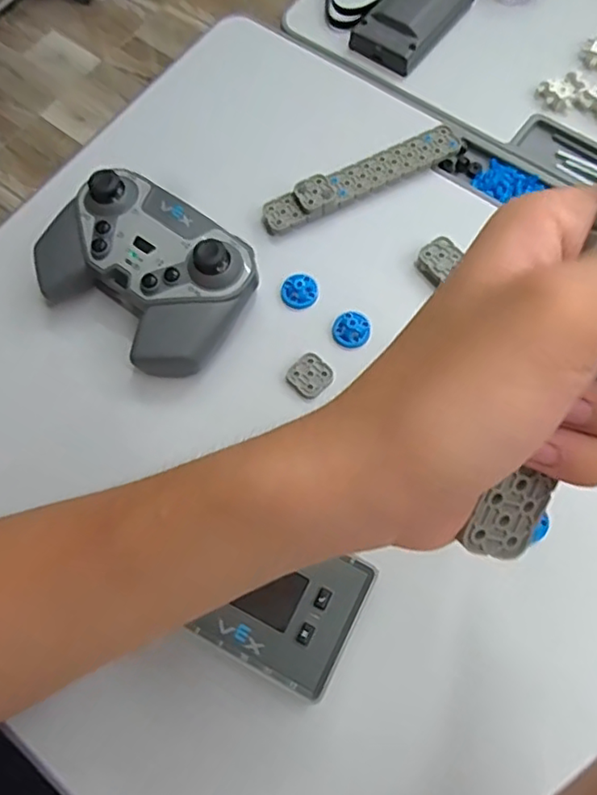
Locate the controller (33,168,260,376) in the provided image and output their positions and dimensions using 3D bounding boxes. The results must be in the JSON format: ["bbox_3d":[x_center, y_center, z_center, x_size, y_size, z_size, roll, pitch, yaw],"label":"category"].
[{"bbox_3d":[-0.101,-0.085,0.388,0.138,0.049,0.098,34,75,14],"label":"controller"}]

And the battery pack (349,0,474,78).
[{"bbox_3d":[0.092,-0.303,0.475,0.056,0.021,0.096,35,75,14],"label":"battery pack"}]

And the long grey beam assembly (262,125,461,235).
[{"bbox_3d":[0.046,-0.156,0.426,0.151,0.013,0.028,-25,70,-6],"label":"long grey beam assembly"}]

